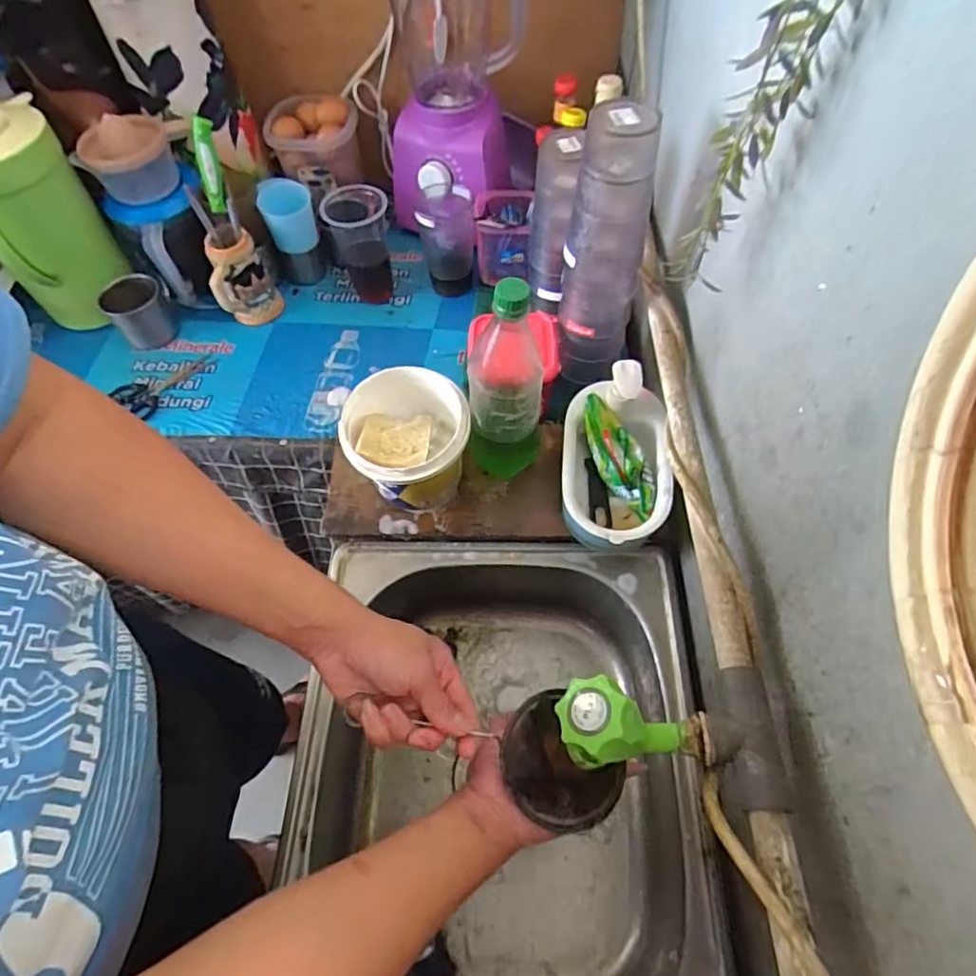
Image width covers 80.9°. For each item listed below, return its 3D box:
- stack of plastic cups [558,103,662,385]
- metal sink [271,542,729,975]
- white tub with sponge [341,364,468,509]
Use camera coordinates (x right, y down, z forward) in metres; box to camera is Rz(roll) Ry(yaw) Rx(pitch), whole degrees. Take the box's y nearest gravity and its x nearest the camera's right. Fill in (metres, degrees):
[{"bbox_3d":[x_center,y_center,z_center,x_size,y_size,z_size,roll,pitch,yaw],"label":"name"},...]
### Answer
[{"bbox_3d":[0.122,-0.238,0.613,0.078,0.281,0.067,10,60,7],"label":"stack of plastic cups"},{"bbox_3d":[0.006,0.300,0.623,0.396,0.161,0.482,1,59,2],"label":"metal sink"},{"bbox_3d":[-0.086,-0.033,0.650,0.129,0.151,0.124,0,59,1],"label":"white tub with sponge"}]

